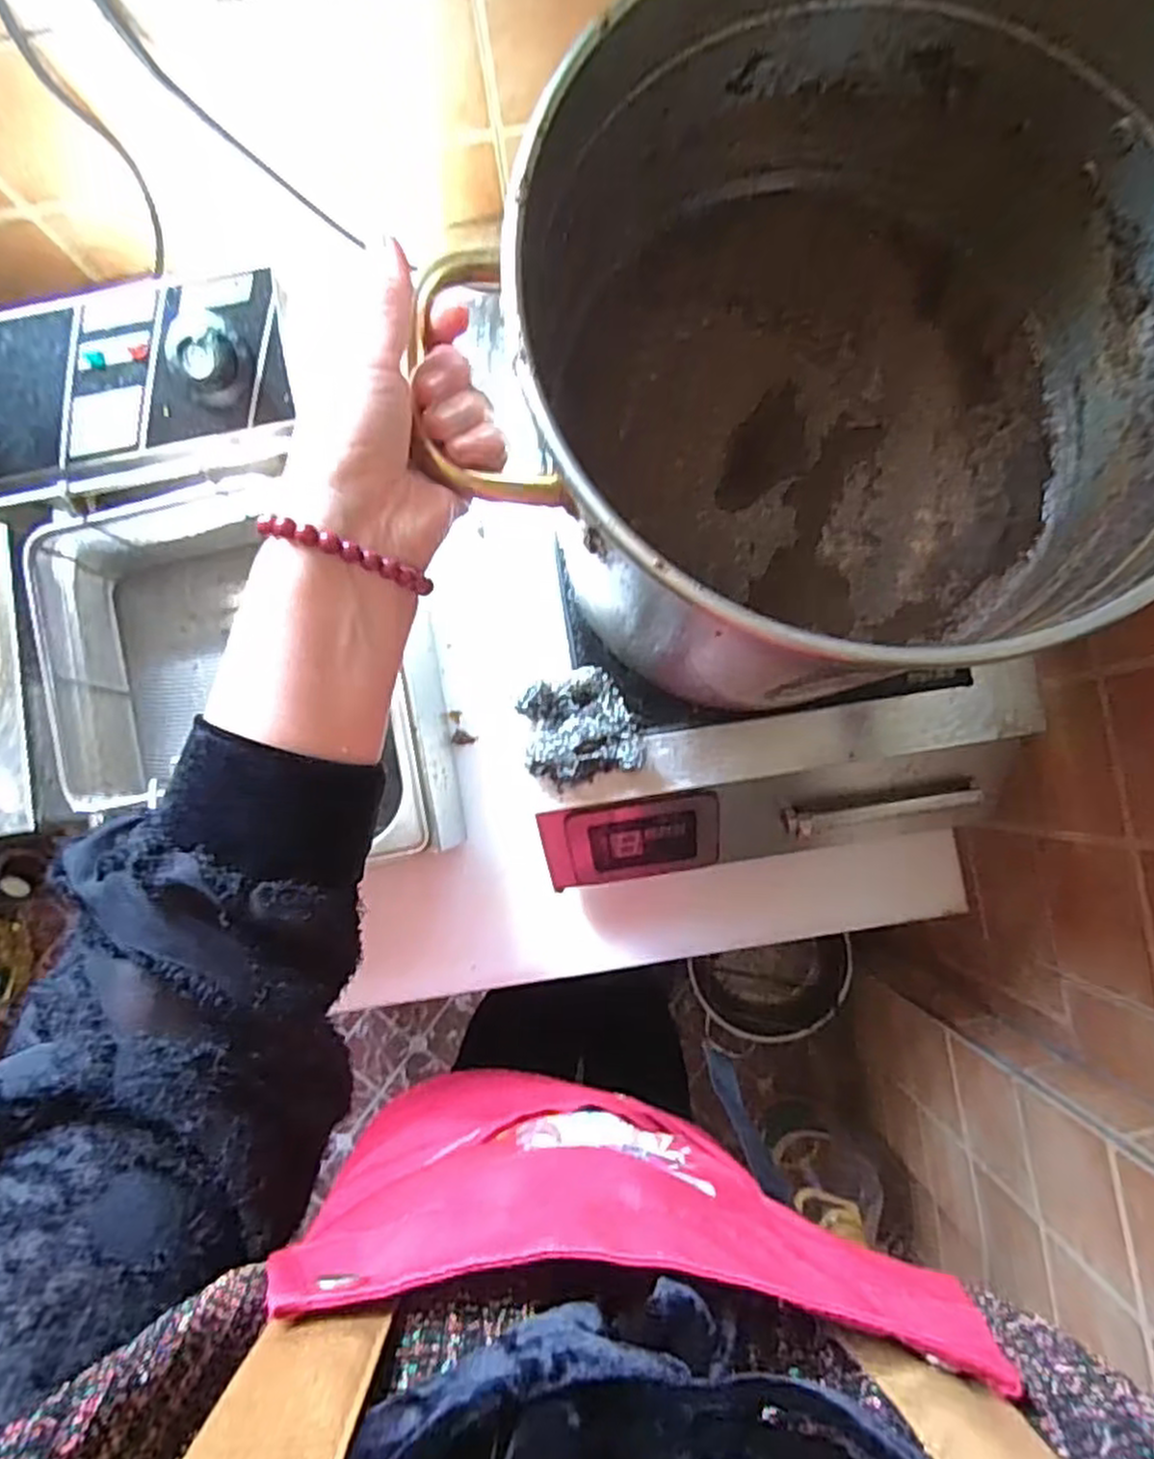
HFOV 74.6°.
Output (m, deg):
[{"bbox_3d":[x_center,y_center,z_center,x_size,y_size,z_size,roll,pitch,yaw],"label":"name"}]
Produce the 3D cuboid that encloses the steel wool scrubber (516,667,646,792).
[{"bbox_3d":[0.002,-0.002,0.573,0.083,0.038,0.080,-18,86,0],"label":"steel wool scrubber"}]

